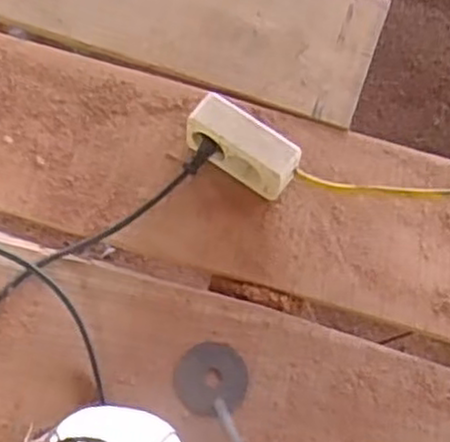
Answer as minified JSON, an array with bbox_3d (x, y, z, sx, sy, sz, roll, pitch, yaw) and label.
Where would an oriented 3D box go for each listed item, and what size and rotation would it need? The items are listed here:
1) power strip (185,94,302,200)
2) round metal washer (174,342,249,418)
[{"bbox_3d":[0.016,-0.069,0.690,0.111,0.060,0.043,32,64,9],"label":"power strip"},{"bbox_3d":[-0.012,0.134,0.616,0.061,0.008,0.063,2,66,-5],"label":"round metal washer"}]

